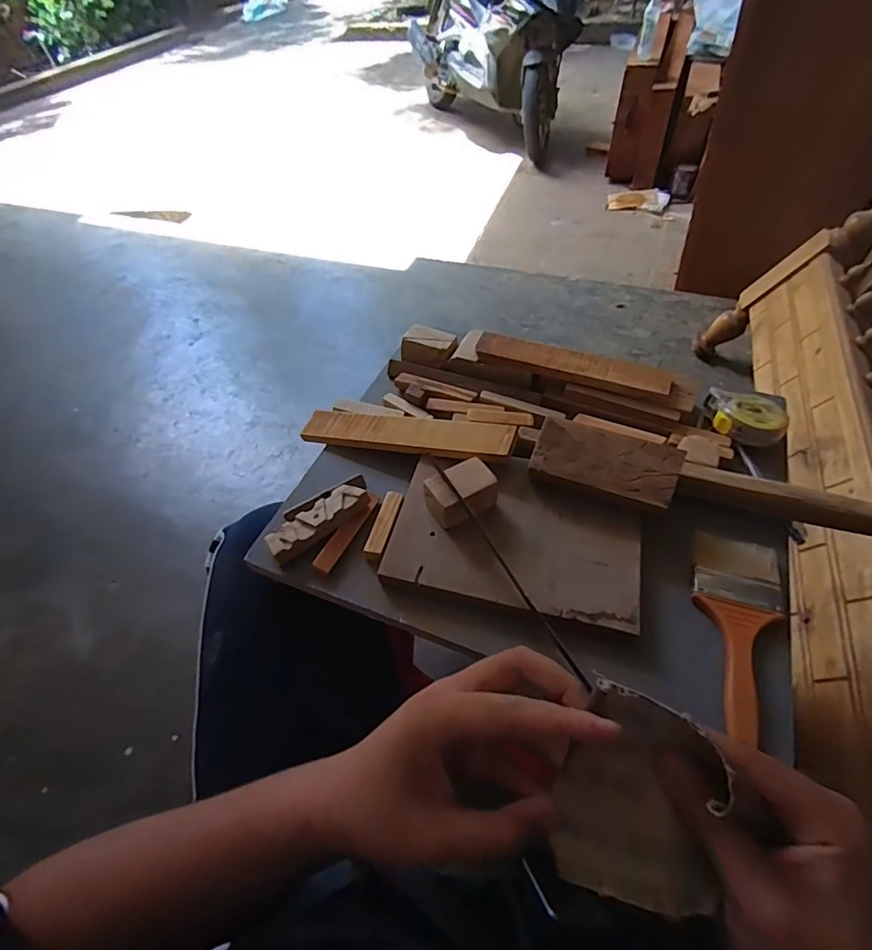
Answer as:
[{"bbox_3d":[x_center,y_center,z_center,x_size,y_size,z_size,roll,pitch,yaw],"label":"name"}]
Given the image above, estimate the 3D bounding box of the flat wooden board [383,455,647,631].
[{"bbox_3d":[0.072,0.052,0.447,0.216,0.013,0.144,12,54,12],"label":"flat wooden board"}]

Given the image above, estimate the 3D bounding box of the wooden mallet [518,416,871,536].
[{"bbox_3d":[0.249,0.017,0.442,0.334,0.053,0.065,11,54,12],"label":"wooden mallet"}]

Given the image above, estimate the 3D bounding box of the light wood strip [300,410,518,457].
[{"bbox_3d":[-0.036,-0.045,0.522,0.235,0.011,0.042,6,68,23],"label":"light wood strip"}]

